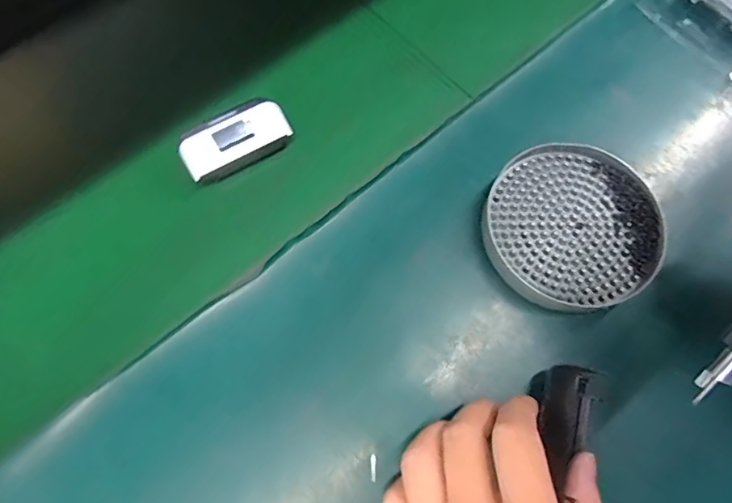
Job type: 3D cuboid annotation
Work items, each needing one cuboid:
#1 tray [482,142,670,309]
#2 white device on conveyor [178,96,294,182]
[{"bbox_3d":[0.139,-0.019,0.325,0.115,0.018,0.111,4,70,3],"label":"tray"},{"bbox_3d":[-0.095,-0.081,0.350,0.076,0.021,0.041,-31,94,-9],"label":"white device on conveyor"}]

